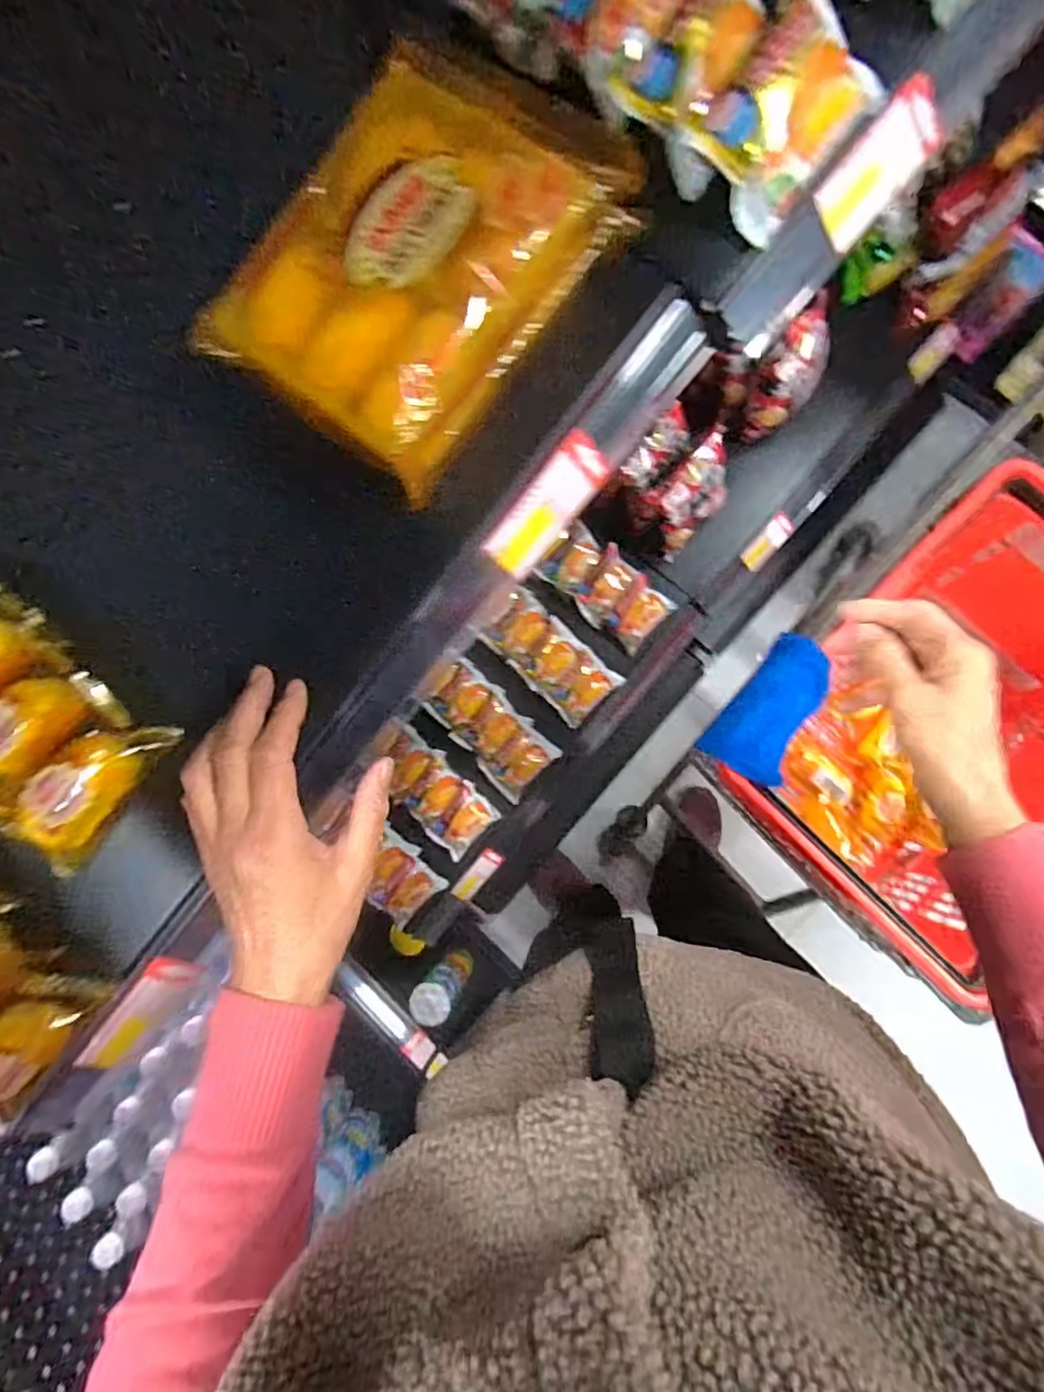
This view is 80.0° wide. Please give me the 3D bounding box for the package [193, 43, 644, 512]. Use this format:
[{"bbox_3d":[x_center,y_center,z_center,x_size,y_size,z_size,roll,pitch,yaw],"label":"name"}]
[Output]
[{"bbox_3d":[-0.058,-0.236,0.340,0.154,0.077,0.207,36,92,9],"label":"package"}]

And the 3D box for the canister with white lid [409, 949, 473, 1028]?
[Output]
[{"bbox_3d":[-0.137,0.514,1.116,0.068,0.186,0.057,41,93,8],"label":"canister with white lid"}]

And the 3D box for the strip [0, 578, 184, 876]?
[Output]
[{"bbox_3d":[-0.322,0.016,0.387,0.161,0.045,0.125,38,92,8],"label":"strip"}]

